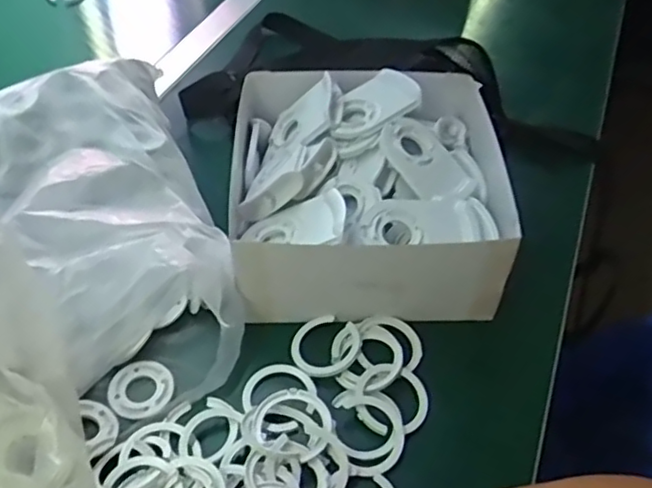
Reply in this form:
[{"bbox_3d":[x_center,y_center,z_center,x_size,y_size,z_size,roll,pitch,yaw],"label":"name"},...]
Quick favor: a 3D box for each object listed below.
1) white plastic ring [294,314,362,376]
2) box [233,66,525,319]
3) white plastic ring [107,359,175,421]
[{"bbox_3d":[-0.001,0.074,0.467,0.048,0.009,0.050,3,52,-4],"label":"white plastic ring"},{"bbox_3d":[0.031,-0.051,0.512,0.200,0.078,0.202,2,52,-4],"label":"box"},{"bbox_3d":[-0.129,0.101,0.443,0.043,0.010,0.046,3,52,-4],"label":"white plastic ring"}]

